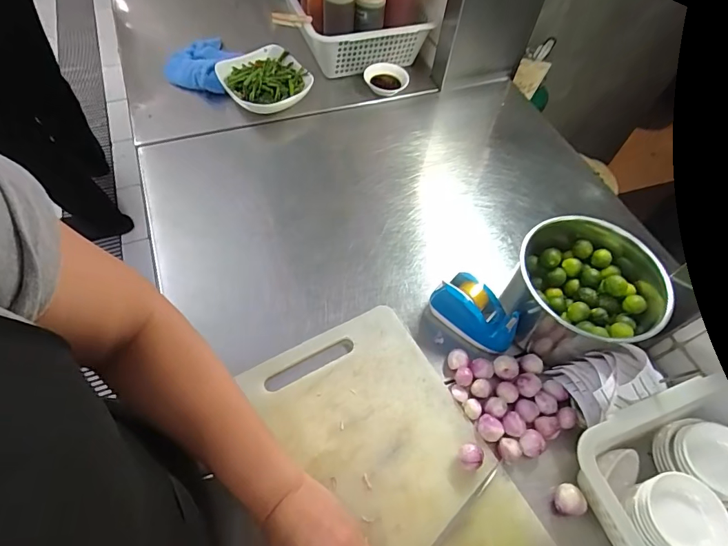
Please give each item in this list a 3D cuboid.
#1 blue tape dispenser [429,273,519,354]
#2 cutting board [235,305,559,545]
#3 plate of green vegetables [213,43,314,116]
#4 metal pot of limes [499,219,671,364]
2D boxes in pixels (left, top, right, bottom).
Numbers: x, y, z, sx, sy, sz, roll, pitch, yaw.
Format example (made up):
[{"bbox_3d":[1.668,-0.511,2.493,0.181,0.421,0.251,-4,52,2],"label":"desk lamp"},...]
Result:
[{"bbox_3d":[0.145,0.049,0.549,0.110,0.057,0.046,34,62,17],"label":"blue tape dispenser"},{"bbox_3d":[0.020,0.232,0.454,0.253,0.026,0.370,-26,60,-18],"label":"cutting board"},{"bbox_3d":[-0.183,-0.356,0.768,0.141,0.049,0.149,2,57,-3],"label":"plate of green vegetables"},{"bbox_3d":[0.277,0.018,0.539,0.166,0.110,0.176,2,57,-3],"label":"metal pot of limes"}]

